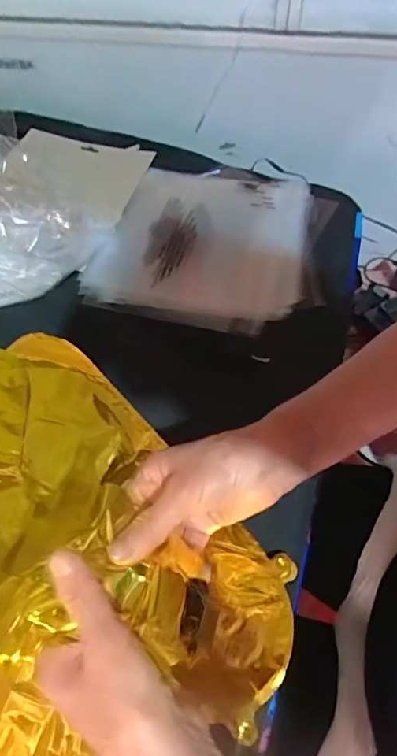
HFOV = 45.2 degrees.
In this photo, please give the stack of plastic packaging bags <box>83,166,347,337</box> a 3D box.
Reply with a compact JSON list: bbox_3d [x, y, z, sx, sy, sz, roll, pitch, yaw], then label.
[{"bbox_3d":[0.018,-0.164,0.562,0.257,0.026,0.245,12,60,7],"label":"stack of plastic packaging bags"}]

